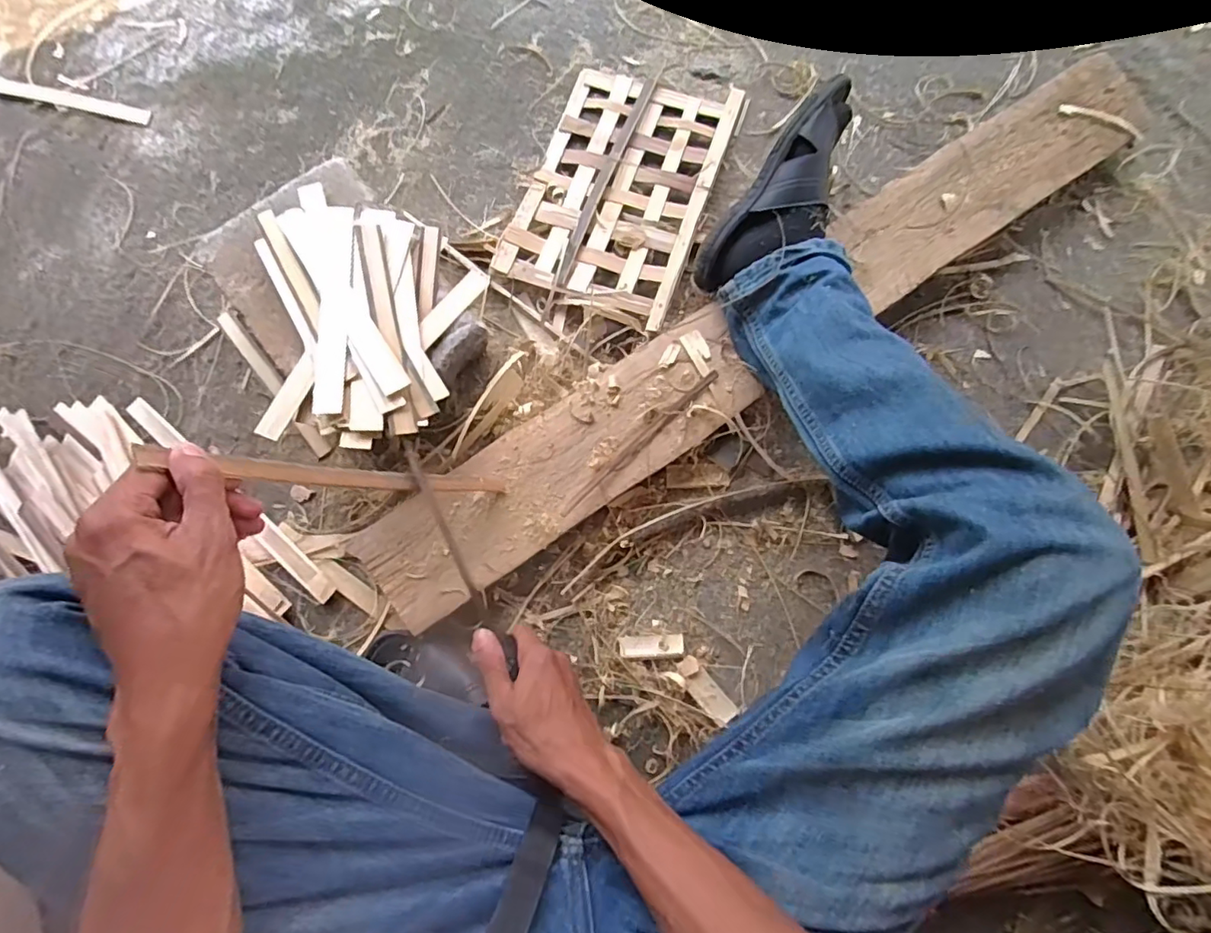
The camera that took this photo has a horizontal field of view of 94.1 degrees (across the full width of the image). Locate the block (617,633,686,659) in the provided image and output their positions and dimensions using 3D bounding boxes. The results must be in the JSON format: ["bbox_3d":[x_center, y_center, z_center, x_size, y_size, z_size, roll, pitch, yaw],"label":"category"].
[{"bbox_3d":[0.050,0.197,0.616,0.069,0.005,0.023,-5,59,5],"label":"block"}]

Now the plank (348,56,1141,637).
[{"bbox_3d":[0.190,-0.170,0.661,1.047,0.033,0.135,-34,80,-6],"label":"plank"}]

